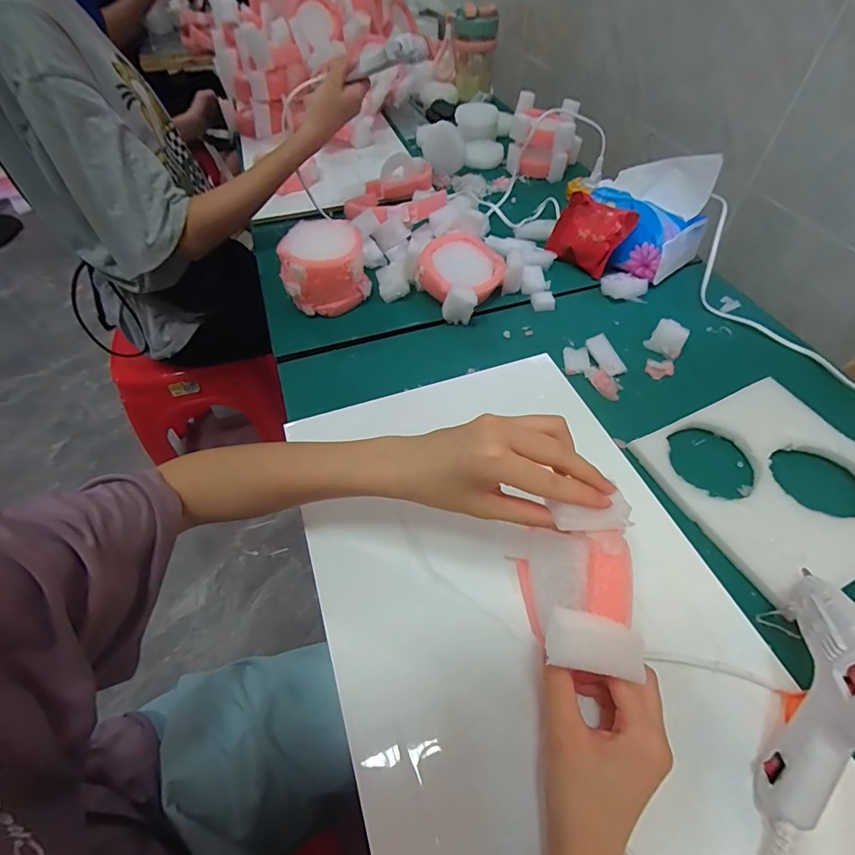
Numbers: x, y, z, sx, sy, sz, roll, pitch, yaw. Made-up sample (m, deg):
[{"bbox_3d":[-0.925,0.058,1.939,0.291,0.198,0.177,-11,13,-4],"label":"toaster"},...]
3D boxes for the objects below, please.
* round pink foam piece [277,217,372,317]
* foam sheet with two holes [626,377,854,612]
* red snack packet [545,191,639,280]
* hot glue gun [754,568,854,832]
[{"bbox_3d":[-0.125,-0.192,0.551,0.095,0.088,0.084,-6,53,-3],"label":"round pink foam piece"},{"bbox_3d":[0.311,0.046,0.398,0.181,0.022,0.173,-21,55,-13],"label":"foam sheet with two holes"},{"bbox_3d":[0.213,-0.257,0.592,0.091,0.082,0.028,36,29,22],"label":"red snack packet"},{"bbox_3d":[0.233,0.151,0.261,0.023,0.105,0.142,21,56,17],"label":"hot glue gun"}]

